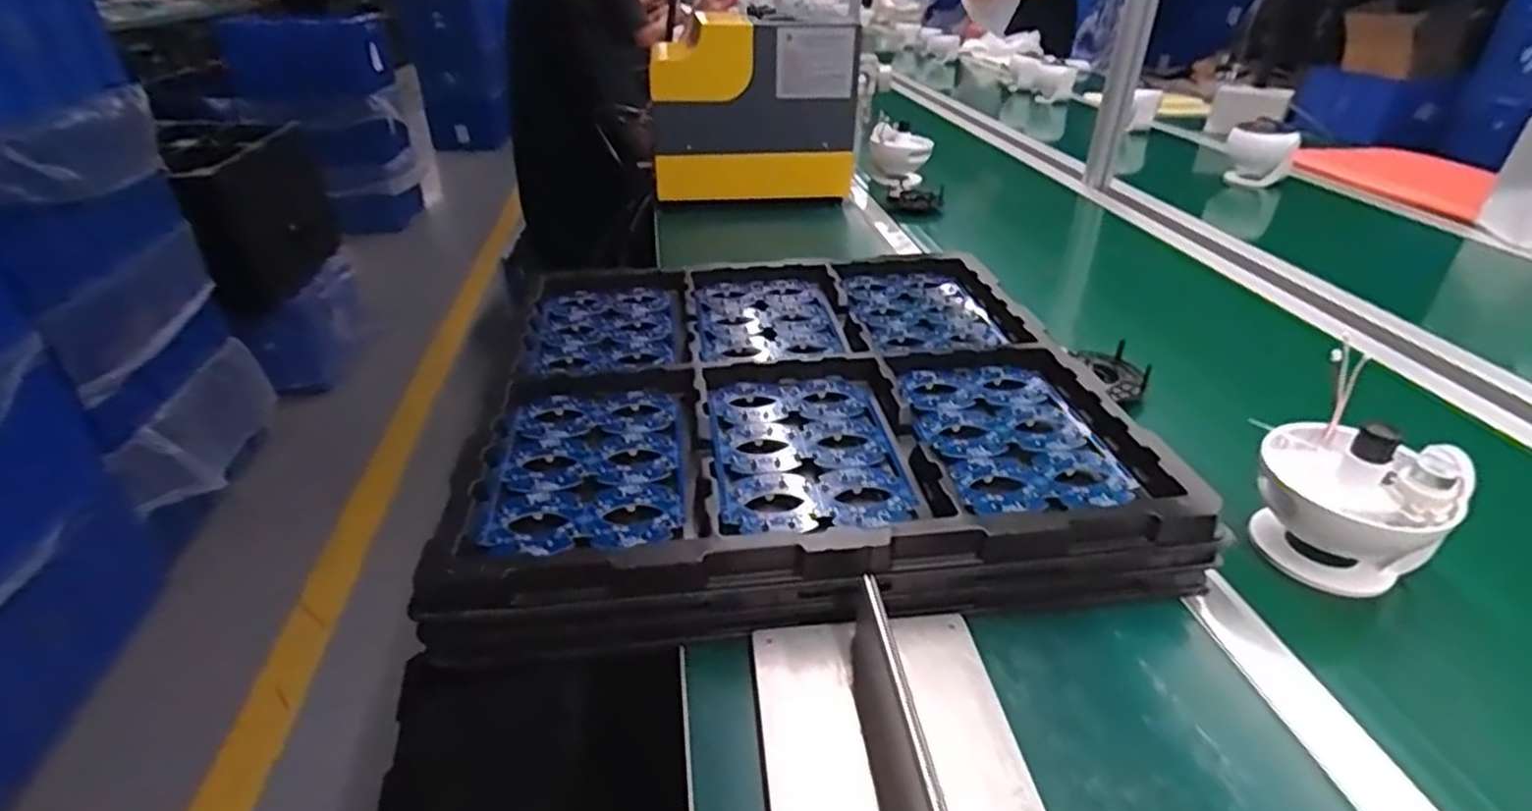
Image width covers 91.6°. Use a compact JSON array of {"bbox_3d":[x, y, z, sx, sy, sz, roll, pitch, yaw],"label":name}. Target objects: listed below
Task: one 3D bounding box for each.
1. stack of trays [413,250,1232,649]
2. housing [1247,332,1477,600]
[{"bbox_3d":[0.024,-0.005,0.688,0.504,0.073,0.494,-3,31,-6],"label":"stack of trays"},{"bbox_3d":[0.428,0.067,0.549,0.114,0.117,0.111,-15,36,-24],"label":"housing"}]

